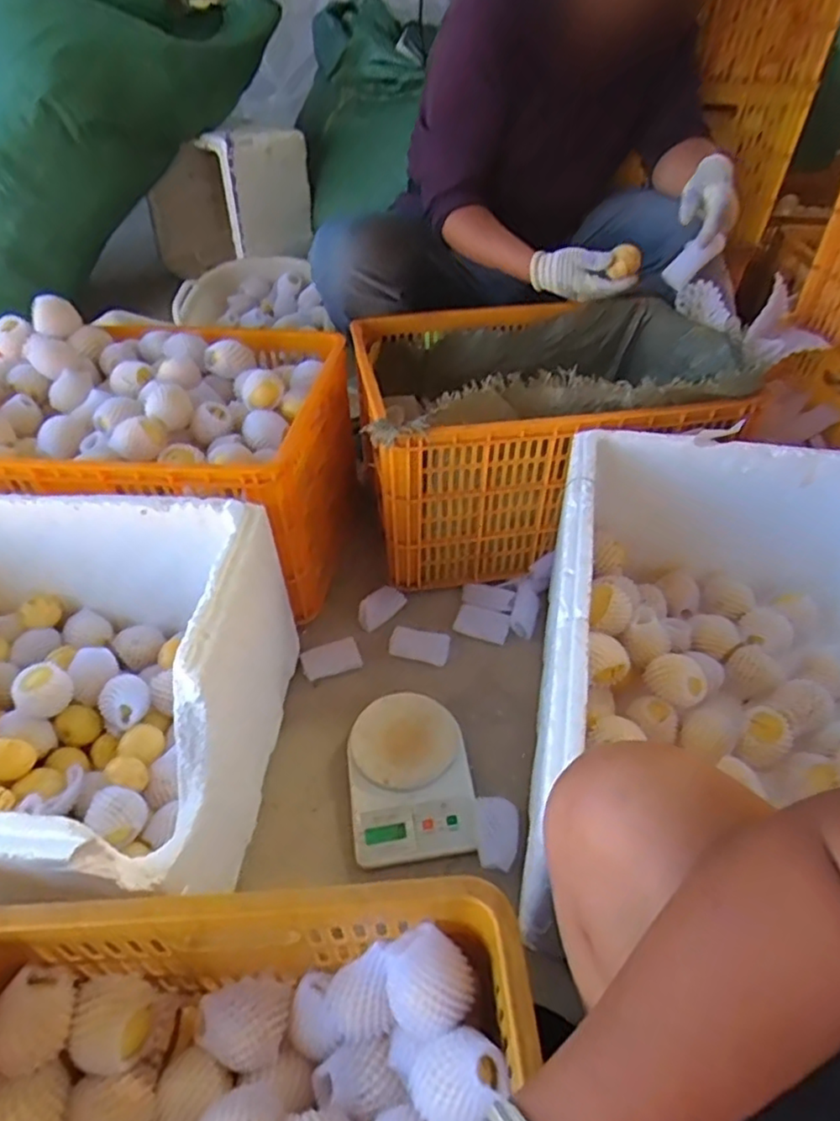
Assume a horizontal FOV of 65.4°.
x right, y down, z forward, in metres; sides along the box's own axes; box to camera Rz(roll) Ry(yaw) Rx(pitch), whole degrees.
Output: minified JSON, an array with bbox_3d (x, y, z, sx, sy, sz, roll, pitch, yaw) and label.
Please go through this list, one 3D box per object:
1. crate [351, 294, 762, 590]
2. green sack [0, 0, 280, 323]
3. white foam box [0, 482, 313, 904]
[{"bbox_3d":[0.210,-0.238,1.148,0.588,0.313,0.445,-4,42,-5],"label":"crate"},{"bbox_3d":[-0.838,-0.963,1.488,1.096,0.474,0.360,-46,49,8],"label":"green sack"},{"bbox_3d":[-0.487,0.167,0.773,0.586,0.298,0.462,4,42,4],"label":"white foam box"}]

